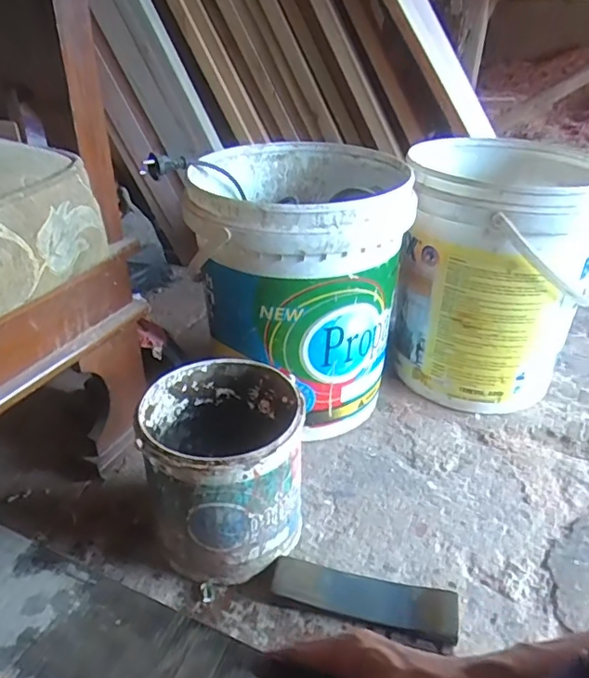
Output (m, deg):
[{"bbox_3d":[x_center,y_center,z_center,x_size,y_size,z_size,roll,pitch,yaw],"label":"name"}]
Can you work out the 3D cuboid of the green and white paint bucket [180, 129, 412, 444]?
[{"bbox_3d":[0.004,-0.089,0.820,0.292,0.315,0.299,-2,32,-6],"label":"green and white paint bucket"}]

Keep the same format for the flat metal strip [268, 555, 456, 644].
[{"bbox_3d":[0.075,0.284,0.604,0.196,0.025,0.050,8,32,11],"label":"flat metal strip"}]

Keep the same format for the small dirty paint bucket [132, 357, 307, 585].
[{"bbox_3d":[-0.081,0.152,0.648,0.174,0.189,0.178,-3,32,-8],"label":"small dirty paint bucket"}]

